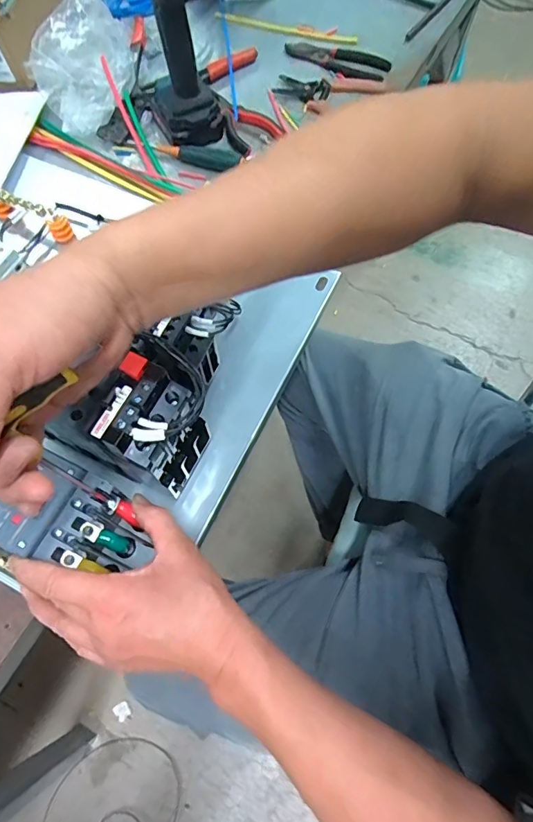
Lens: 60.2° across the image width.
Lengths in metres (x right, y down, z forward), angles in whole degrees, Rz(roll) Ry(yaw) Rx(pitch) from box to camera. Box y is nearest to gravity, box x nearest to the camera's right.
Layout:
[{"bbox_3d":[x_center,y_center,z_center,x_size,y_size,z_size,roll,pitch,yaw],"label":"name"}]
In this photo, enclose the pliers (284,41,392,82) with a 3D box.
[{"bbox_3d":[0.102,-0.513,0.669,0.158,0.014,0.047,29,70,12],"label":"pliers"}]

